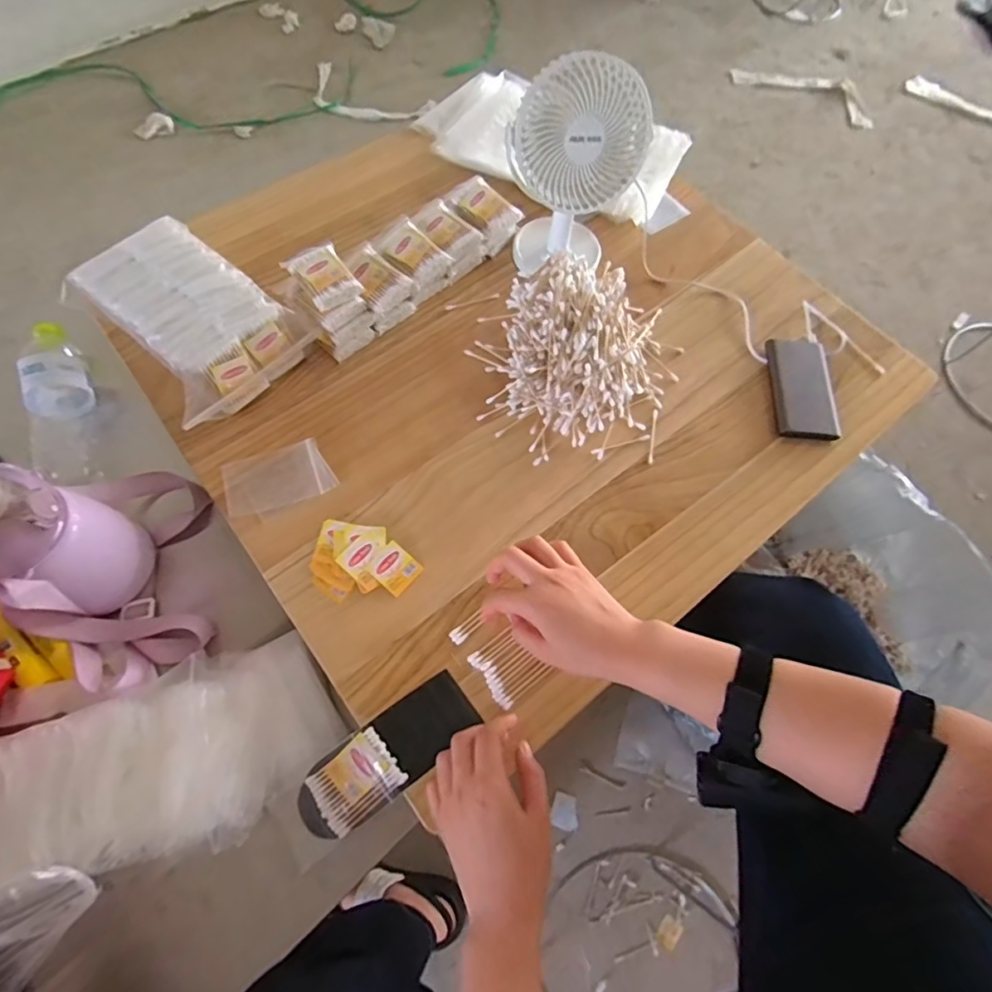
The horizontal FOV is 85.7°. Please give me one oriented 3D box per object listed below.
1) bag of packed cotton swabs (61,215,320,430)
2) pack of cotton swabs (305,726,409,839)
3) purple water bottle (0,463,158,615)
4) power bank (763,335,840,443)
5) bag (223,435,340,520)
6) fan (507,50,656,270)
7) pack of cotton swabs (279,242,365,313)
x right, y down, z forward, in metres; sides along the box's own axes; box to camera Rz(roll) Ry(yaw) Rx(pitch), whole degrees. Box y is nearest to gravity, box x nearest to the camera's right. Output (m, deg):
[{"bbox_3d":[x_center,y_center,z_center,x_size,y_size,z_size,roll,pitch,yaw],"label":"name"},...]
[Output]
[{"bbox_3d":[-0.335,-0.196,0.582,0.215,0.071,0.161,37,70,13],"label":"bag of packed cotton swabs"},{"bbox_3d":[-0.119,0.241,0.453,0.072,0.008,0.054,-41,73,-4],"label":"pack of cotton swabs"},{"bbox_3d":[-0.392,0.040,0.469,0.090,0.158,0.096,35,68,12],"label":"purple water bottle"},{"bbox_3d":[0.362,-0.128,0.633,0.073,0.015,0.137,3,66,-2],"label":"power bank"},{"bbox_3d":[-0.224,-0.019,0.553,0.106,0.007,0.065,-17,71,-11],"label":"bag"},{"bbox_3d":[0.089,-0.350,0.601,0.145,0.207,0.085,-12,68,-8],"label":"fan"},{"bbox_3d":[-0.193,-0.247,0.594,0.059,0.018,0.084,-36,73,-18],"label":"pack of cotton swabs"}]

